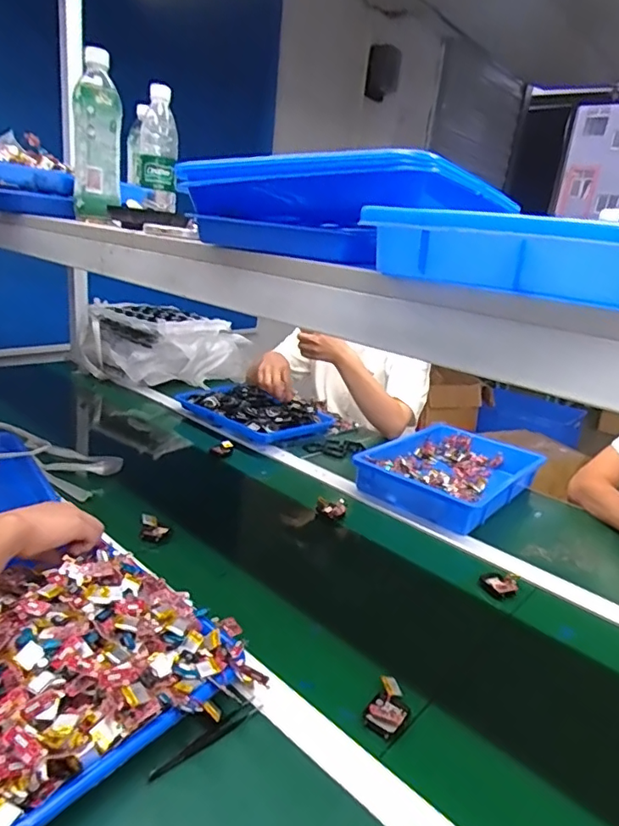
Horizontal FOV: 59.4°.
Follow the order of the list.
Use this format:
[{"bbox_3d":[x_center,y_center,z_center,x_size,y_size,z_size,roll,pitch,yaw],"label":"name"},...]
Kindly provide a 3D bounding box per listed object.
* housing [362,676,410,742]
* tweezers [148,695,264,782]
[{"bbox_3d":[0.079,0.290,0.538,0.035,0.021,0.056,16,21,26],"label":"housing"},{"bbox_3d":[-0.090,0.294,0.492,0.015,0.013,0.118,21,24,37],"label":"tweezers"}]

